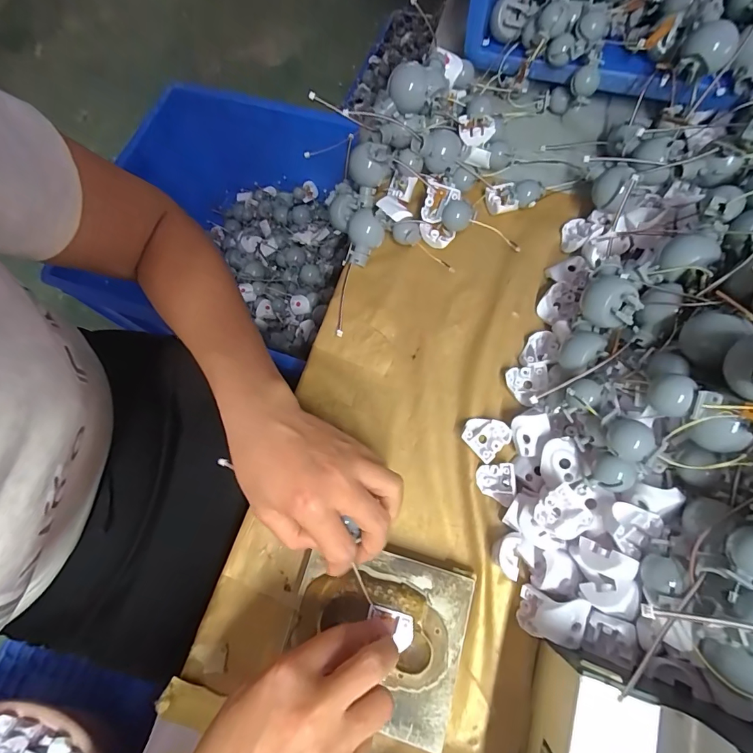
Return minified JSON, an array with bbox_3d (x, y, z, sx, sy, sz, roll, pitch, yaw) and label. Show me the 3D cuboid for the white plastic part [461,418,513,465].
[{"bbox_3d":[0.085,0.047,0.334,0.032,0.016,0.032,-43,74,-10],"label":"white plastic part"}]

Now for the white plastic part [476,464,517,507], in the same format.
[{"bbox_3d":[0.090,0.081,0.317,0.023,0.025,0.029,1,72,4],"label":"white plastic part"}]

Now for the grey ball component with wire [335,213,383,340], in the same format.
[{"bbox_3d":[-0.015,-0.094,0.386,0.034,0.029,0.119,4,72,6],"label":"grey ball component with wire"}]

